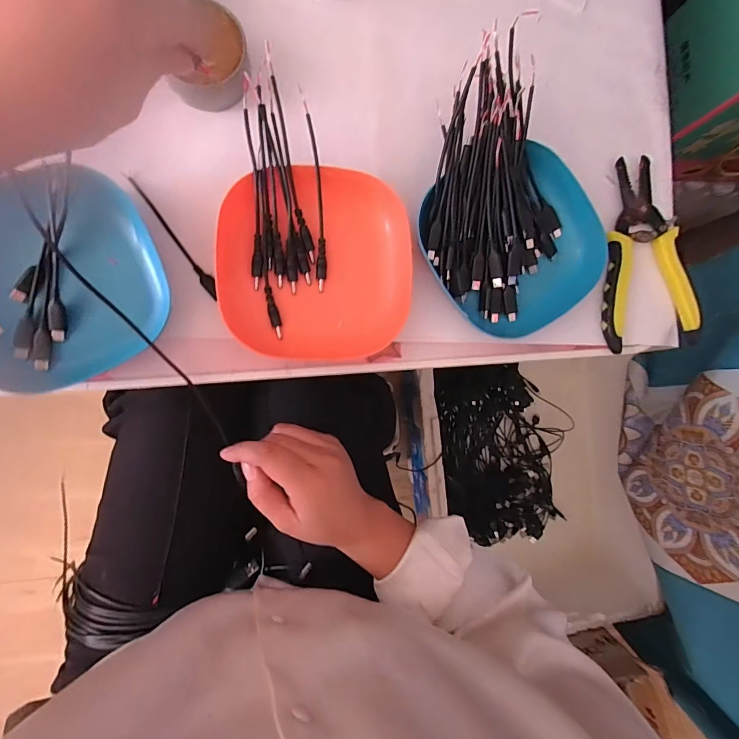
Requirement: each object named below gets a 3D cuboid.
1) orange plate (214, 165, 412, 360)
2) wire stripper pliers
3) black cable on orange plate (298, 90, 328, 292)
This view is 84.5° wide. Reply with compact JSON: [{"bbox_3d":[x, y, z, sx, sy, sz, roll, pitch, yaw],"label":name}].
[{"bbox_3d":[-0.040,-0.079,0.309,0.133,0.031,0.138,0,90,-9],"label":"orange plate"},{"bbox_3d":[0.237,-0.103,0.356,0.082,0.022,0.160,-9,92,-9],"label":"wire stripper pliers"},{"bbox_3d":[-0.040,-0.128,0.304,0.010,0.014,0.135,-6,113,-9],"label":"black cable on orange plate"}]

